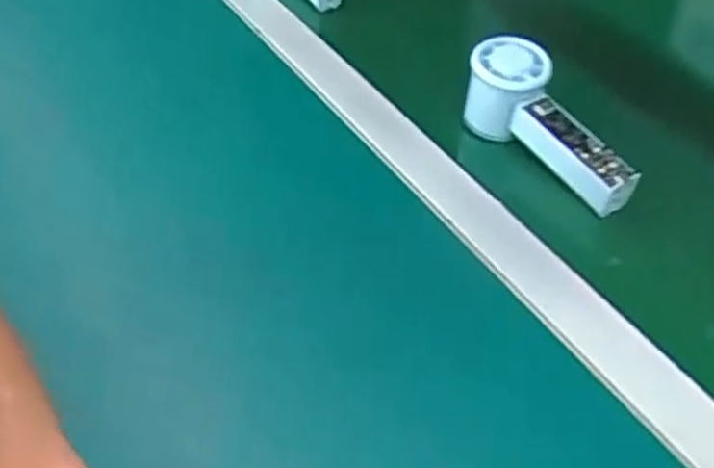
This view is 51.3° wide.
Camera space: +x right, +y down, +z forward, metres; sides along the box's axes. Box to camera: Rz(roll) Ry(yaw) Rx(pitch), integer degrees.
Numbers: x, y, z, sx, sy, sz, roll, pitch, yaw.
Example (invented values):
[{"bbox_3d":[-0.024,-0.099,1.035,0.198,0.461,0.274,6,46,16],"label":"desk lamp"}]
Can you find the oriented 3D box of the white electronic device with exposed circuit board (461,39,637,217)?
[{"bbox_3d":[0.130,-0.070,0.523,0.048,0.069,0.146,-33,73,-27],"label":"white electronic device with exposed circuit board"}]

